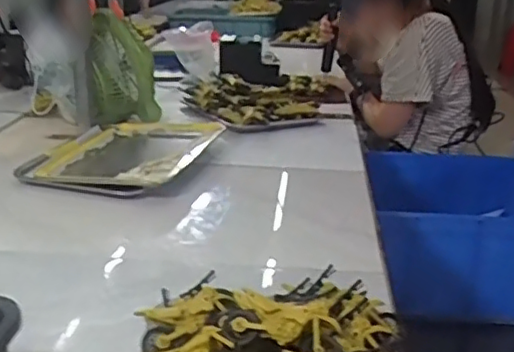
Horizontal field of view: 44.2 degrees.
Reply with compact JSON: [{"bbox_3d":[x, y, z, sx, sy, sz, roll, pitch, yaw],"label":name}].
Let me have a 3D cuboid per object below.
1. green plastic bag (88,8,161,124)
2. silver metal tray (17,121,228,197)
[{"bbox_3d":[-0.316,-0.245,1.471,0.141,0.256,0.146,-4,21,-15],"label":"green plastic bag"},{"bbox_3d":[-0.259,-0.044,1.251,0.269,0.035,0.359,9,21,20],"label":"silver metal tray"}]

